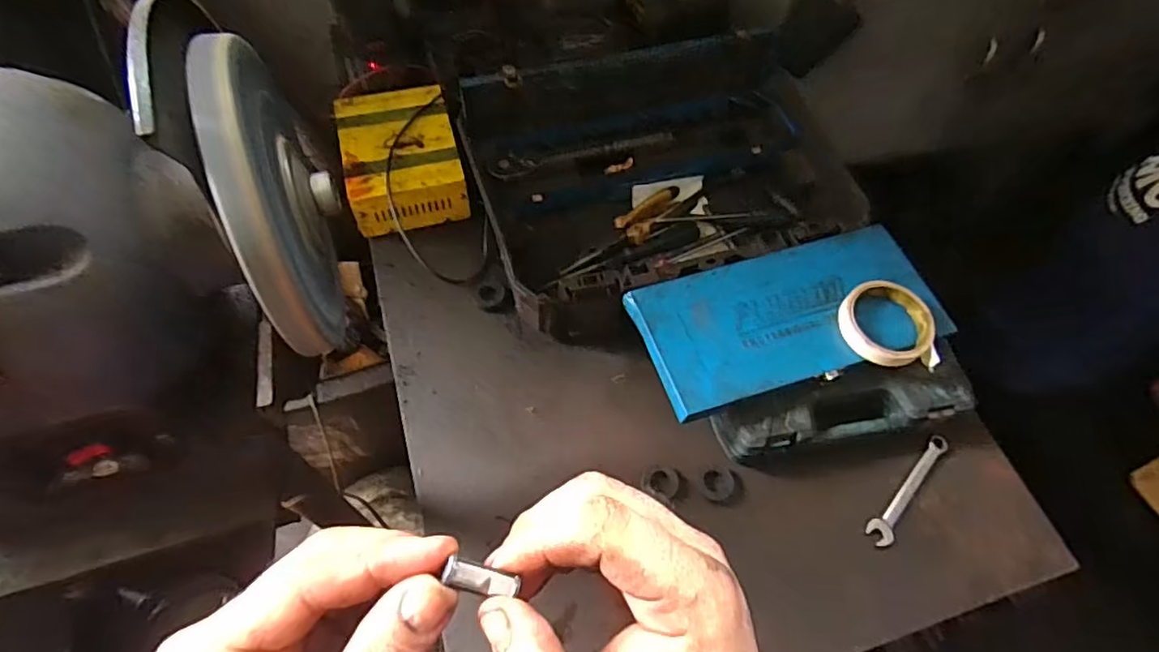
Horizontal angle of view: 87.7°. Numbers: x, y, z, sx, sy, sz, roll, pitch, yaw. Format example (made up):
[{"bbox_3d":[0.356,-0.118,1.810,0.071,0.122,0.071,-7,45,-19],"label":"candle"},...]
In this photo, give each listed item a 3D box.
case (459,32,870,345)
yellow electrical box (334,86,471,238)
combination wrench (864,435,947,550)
[{"bbox_3d":[0.107,-0.176,0.758,0.450,0.127,0.336,-17,63,-12],"label":"case"},{"bbox_3d":[-0.225,-0.213,0.768,0.137,0.068,0.190,-12,62,-10],"label":"yellow electrical box"},{"bbox_3d":[0.346,0.169,0.628,0.025,0.005,0.145,42,67,18],"label":"combination wrench"}]

